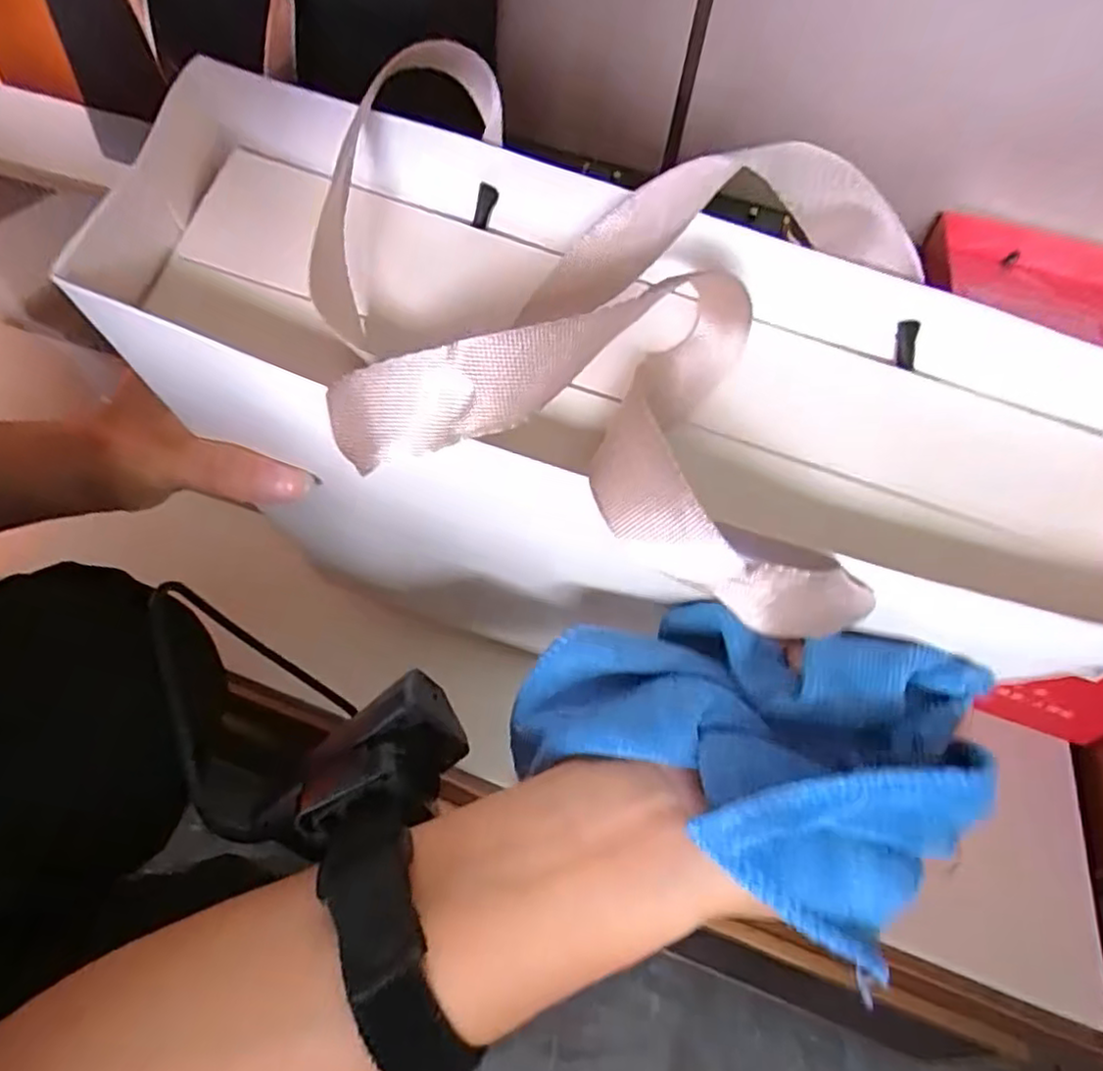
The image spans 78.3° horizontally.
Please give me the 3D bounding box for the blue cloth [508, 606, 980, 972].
[{"bbox_3d":[0.053,0.062,0.208,0.131,0.062,0.084,19,48,12],"label":"blue cloth"}]

